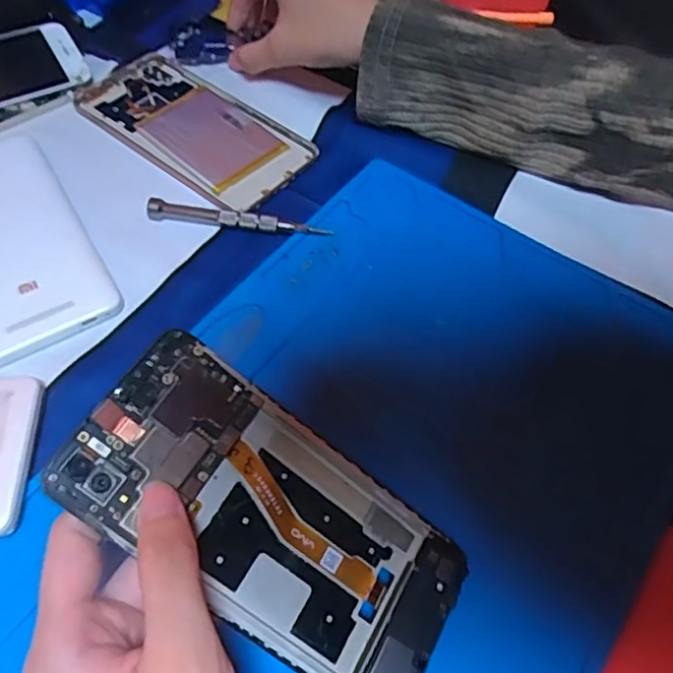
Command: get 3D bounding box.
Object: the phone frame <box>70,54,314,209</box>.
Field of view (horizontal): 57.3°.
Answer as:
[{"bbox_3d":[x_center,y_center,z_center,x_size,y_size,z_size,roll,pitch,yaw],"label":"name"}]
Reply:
[{"bbox_3d":[-0.092,-0.133,0.384,0.151,0.004,0.069,35,63,18],"label":"phone frame"}]

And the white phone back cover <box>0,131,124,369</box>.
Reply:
[{"bbox_3d":[-0.179,-0.056,0.335,0.074,0.007,0.161,-27,63,-18],"label":"white phone back cover"}]

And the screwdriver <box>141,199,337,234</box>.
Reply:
[{"bbox_3d":[-0.055,-0.065,0.346,0.102,0.008,0.009,9,58,3],"label":"screwdriver"}]

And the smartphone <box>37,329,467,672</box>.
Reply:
[{"bbox_3d":[-0.020,0.066,0.221,0.147,0.008,0.071,41,62,-9],"label":"smartphone"}]

